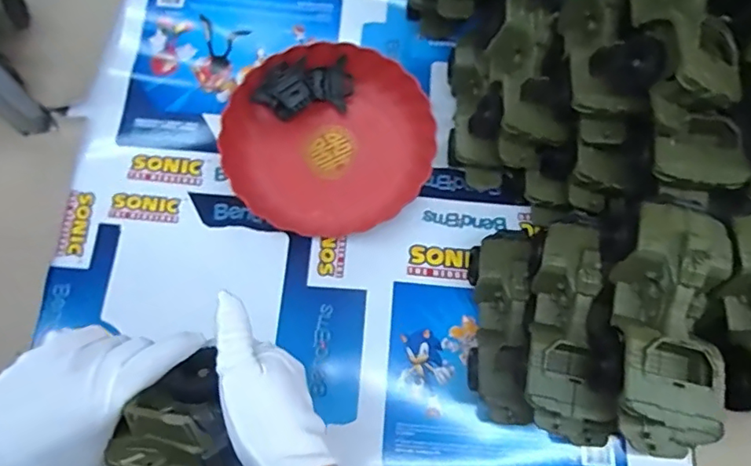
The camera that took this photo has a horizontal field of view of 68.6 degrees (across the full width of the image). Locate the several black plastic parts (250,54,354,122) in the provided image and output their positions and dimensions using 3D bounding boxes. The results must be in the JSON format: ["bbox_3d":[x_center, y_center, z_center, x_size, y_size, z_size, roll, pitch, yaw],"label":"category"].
[{"bbox_3d":[-0.088,-0.176,0.682,0.123,0.027,0.062,-15,103,-27],"label":"several black plastic parts"}]

